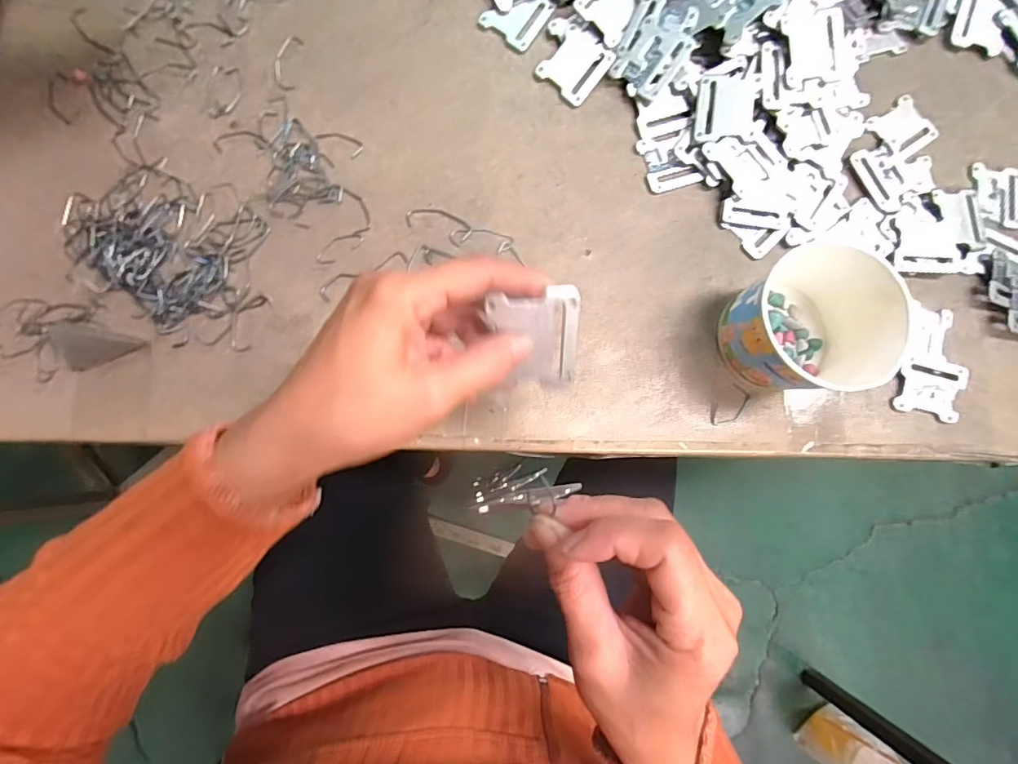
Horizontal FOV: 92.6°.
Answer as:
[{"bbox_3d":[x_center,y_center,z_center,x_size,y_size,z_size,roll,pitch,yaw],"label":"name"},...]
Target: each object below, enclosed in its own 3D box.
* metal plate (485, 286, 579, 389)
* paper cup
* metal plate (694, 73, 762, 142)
[{"bbox_3d":[0.011,-0.019,0.229,0.042,0.004,0.049,-4,120,-6],"label":"metal plate"},{"bbox_3d":[0.203,-0.050,0.335,0.104,0.070,0.110,0,84,-3],"label":"paper cup"},{"bbox_3d":[0.165,-0.206,0.366,0.043,0.004,0.048,4,91,8],"label":"metal plate"}]

